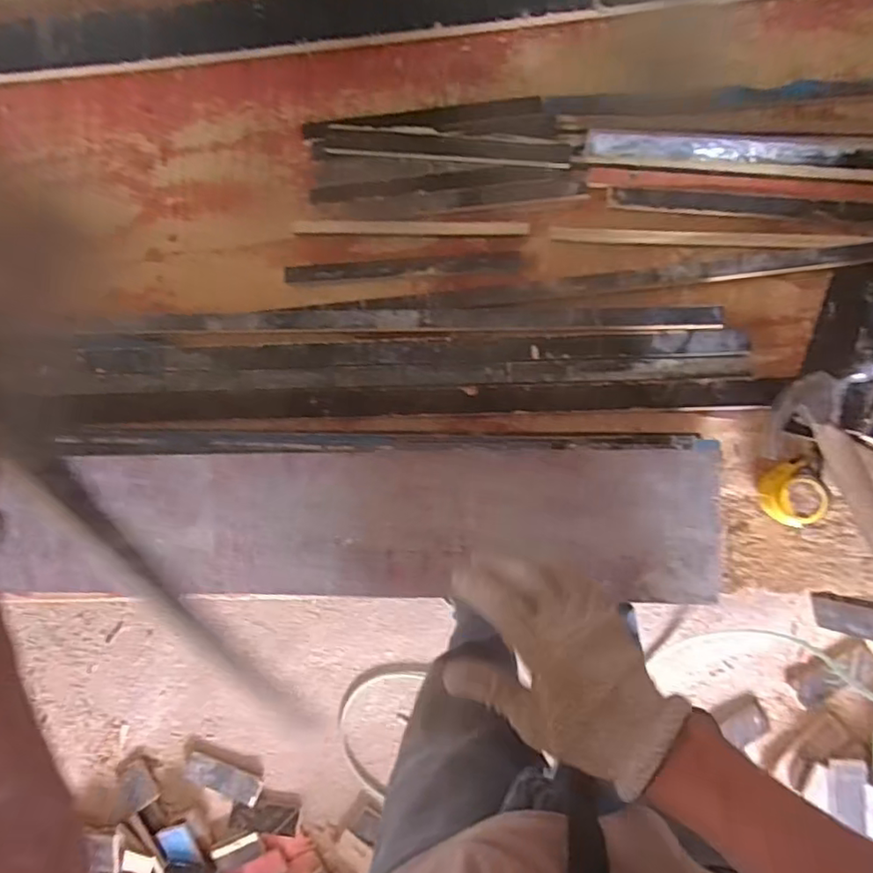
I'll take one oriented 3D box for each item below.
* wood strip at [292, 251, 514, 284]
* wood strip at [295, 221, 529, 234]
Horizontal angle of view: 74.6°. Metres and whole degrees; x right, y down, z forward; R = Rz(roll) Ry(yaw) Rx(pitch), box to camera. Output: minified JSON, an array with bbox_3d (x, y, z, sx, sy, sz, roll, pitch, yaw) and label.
[{"bbox_3d":[-0.042,-0.202,0.686,0.280,0.011,0.026,-4,87,7],"label":"wood strip"},{"bbox_3d":[-0.032,-0.252,0.691,0.279,0.012,0.017,2,88,7],"label":"wood strip"}]

